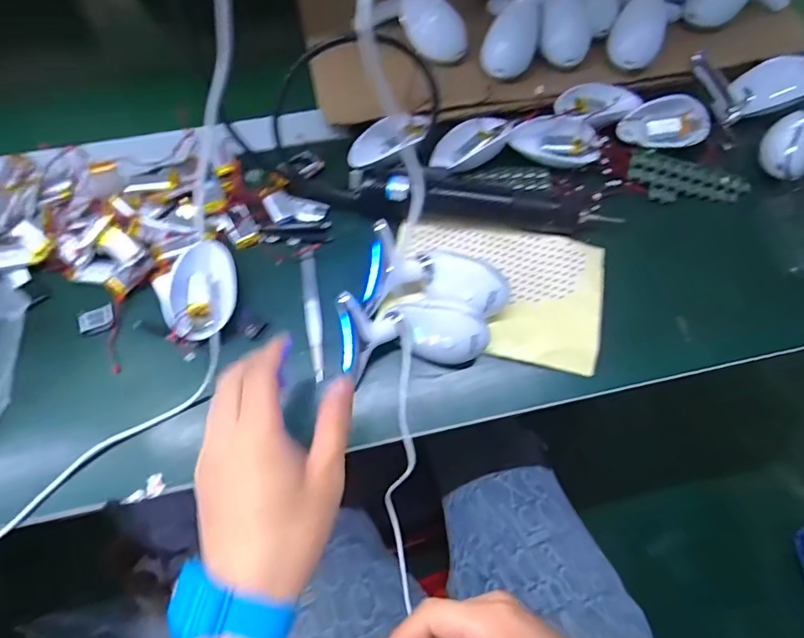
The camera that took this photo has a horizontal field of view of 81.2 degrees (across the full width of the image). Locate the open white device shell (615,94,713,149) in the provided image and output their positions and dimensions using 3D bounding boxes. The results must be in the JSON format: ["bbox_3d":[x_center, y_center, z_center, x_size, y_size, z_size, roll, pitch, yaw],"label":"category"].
[{"bbox_3d":[0.257,-0.189,0.462,0.085,0.033,0.049,-10,69,-6],"label":"open white device shell"}]

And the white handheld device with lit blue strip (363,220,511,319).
[{"bbox_3d":[0.029,-0.029,0.381,0.115,0.062,0.051,11,68,3],"label":"white handheld device with lit blue strip"}]

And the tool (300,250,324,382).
[{"bbox_3d":[-0.077,-0.005,0.406,0.014,0.010,0.116,-9,69,-5],"label":"tool"}]

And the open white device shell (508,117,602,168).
[{"bbox_3d":[0.148,-0.168,0.454,0.085,0.026,0.041,-2,68,-2],"label":"open white device shell"}]

